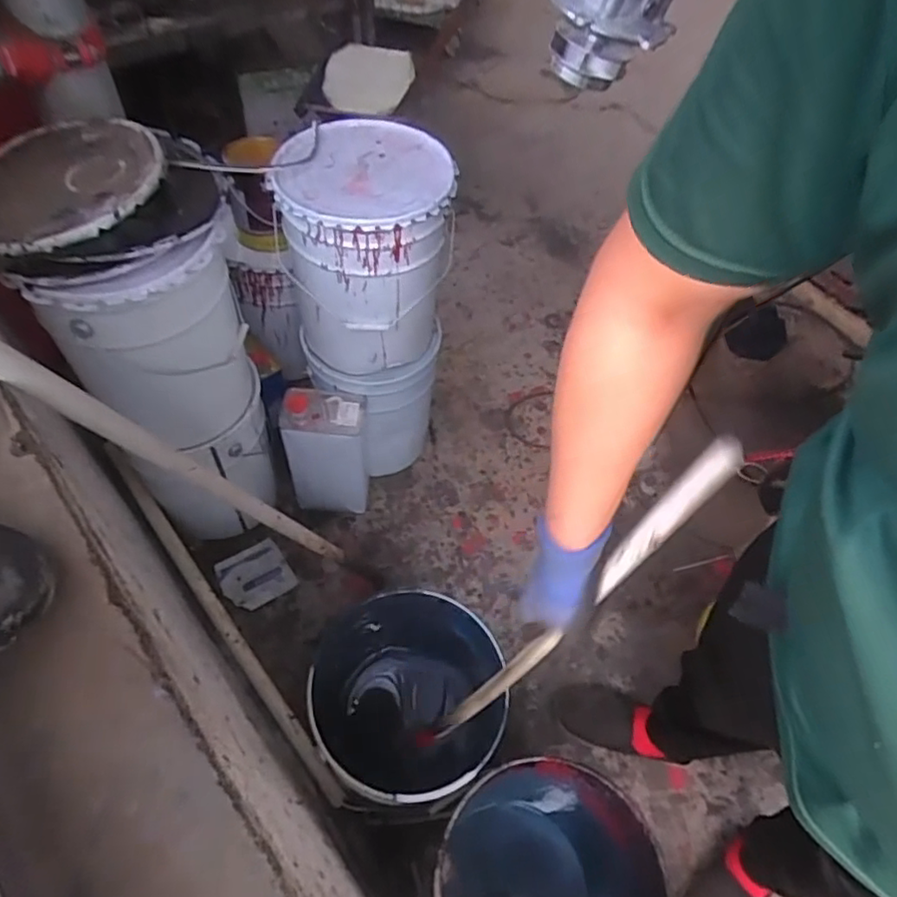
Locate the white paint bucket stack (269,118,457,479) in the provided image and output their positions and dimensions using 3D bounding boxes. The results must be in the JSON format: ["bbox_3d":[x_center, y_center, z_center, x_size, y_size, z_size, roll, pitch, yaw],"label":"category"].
[{"bbox_3d":[-0.156,-0.246,1.285,0.285,0.712,0.274,-1,56,-6],"label":"white paint bucket stack"}]

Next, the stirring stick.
[{"bbox_3d":[0.107,0.189,0.648,0.021,0.562,0.031,-11,54,-38],"label":"stirring stick"}]

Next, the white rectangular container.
[{"bbox_3d":[-0.260,0.014,1.351,0.166,0.328,0.110,3,55,-3],"label":"white rectangular container"}]

